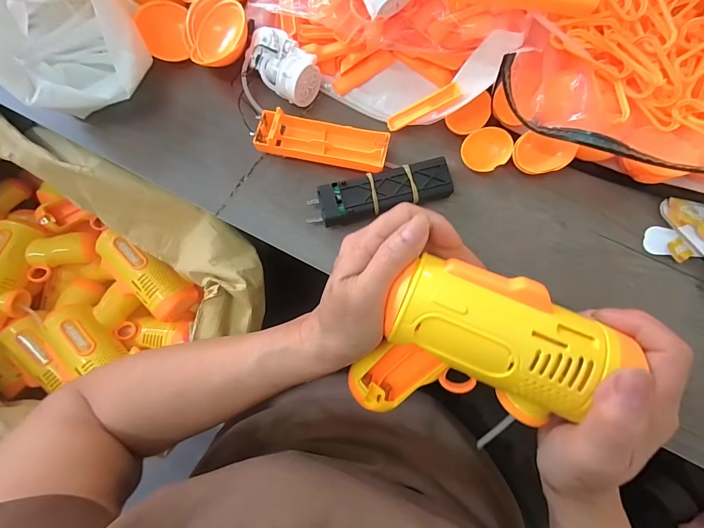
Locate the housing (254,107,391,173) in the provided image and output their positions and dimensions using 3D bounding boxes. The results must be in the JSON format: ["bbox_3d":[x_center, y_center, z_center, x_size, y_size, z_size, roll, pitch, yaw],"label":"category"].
[{"bbox_3d":[-0.025,-0.105,0.299,0.109,0.023,0.037,11,84,5],"label":"housing"}]

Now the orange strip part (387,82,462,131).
[{"bbox_3d":[0.060,-0.132,0.296,0.064,0.004,0.014,-24,82,16],"label":"orange strip part"}]

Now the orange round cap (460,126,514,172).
[{"bbox_3d":[0.112,-0.095,0.292,0.040,0.007,0.034,-3,82,3],"label":"orange round cap"}]

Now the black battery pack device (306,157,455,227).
[{"bbox_3d":[0.023,-0.058,0.291,0.117,0.016,0.034,-15,86,-3],"label":"black battery pack device"}]

